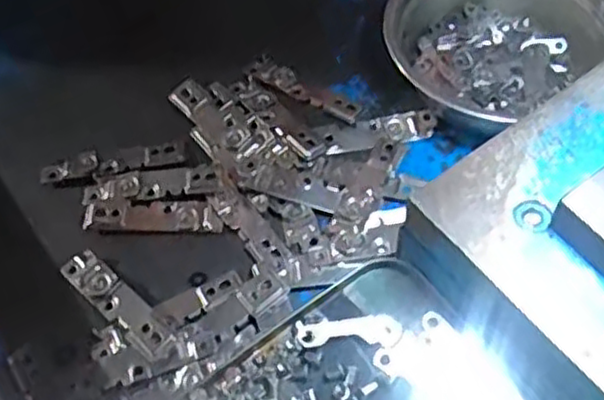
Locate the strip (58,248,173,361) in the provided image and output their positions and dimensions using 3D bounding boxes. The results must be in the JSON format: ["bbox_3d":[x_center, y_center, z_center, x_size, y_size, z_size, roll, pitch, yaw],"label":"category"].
[{"bbox_3d":[-0.102,0.057,0.394,0.084,0.008,0.020,37,67,24],"label":"strip"}]

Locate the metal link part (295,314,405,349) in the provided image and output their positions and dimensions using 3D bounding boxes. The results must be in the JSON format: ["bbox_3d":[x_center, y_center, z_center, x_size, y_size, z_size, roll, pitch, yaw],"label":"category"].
[{"bbox_3d":[0.021,0.059,0.321,0.046,0.005,0.013,-5,58,0],"label":"metal link part"}]

